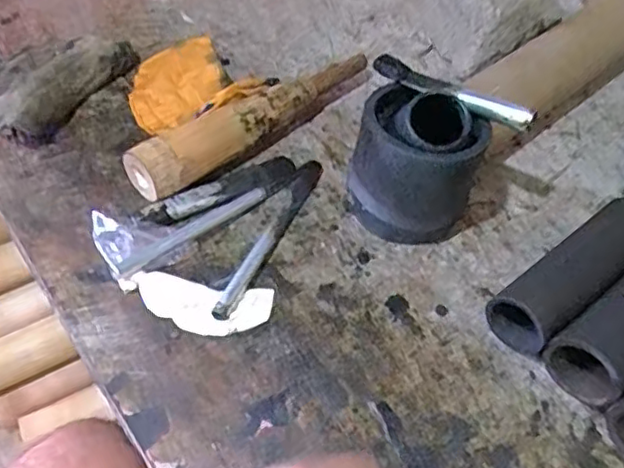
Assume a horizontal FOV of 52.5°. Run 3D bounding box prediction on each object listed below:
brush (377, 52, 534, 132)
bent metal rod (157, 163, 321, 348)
[{"bbox_3d":[0.114,-0.117,0.523,0.139,0.021,0.020,32,53,18],"label":"brush"},{"bbox_3d":[-0.033,0.000,0.538,0.019,0.017,0.188,20,54,12],"label":"bent metal rod"}]

